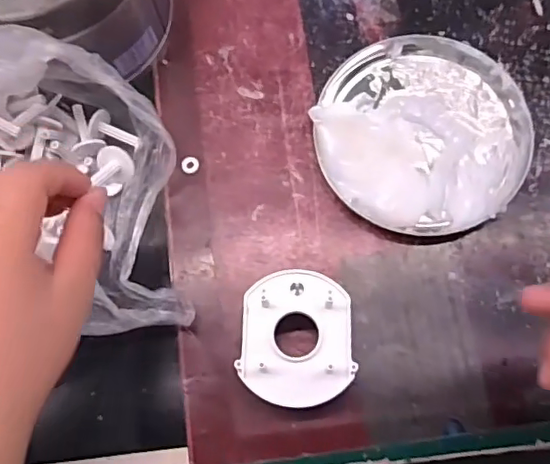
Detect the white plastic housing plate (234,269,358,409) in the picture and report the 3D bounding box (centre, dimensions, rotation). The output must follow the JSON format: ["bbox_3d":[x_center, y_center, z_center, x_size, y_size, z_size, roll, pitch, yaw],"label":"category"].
[{"bbox_3d":[0.012,0.058,0.311,0.059,0.030,0.070,7,76,3],"label":"white plastic housing plate"}]

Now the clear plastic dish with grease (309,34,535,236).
[{"bbox_3d":[0.090,-0.062,0.342,0.126,0.026,0.125,0,75,1],"label":"clear plastic dish with grease"}]

